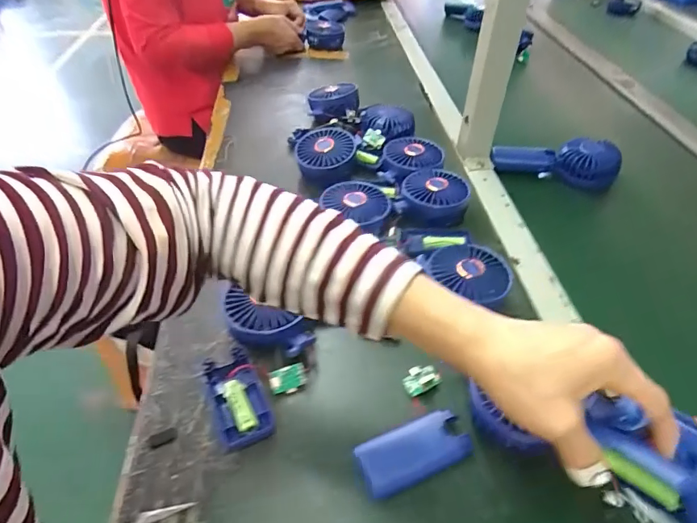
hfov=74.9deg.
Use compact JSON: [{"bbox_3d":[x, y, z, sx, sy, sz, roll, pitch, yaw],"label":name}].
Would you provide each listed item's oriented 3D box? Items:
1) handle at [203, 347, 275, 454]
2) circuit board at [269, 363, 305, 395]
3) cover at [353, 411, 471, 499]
[{"bbox_3d":[-0.101,0.121,0.413,0.046,0.019,0.092,-18,47,-17],"label":"handle"},{"bbox_3d":[-0.056,0.110,0.425,0.033,0.004,0.023,-18,83,-13],"label":"circuit board"},{"bbox_3d":[0.054,0.159,0.378,0.090,0.019,0.042,-16,47,-16],"label":"cover"}]

